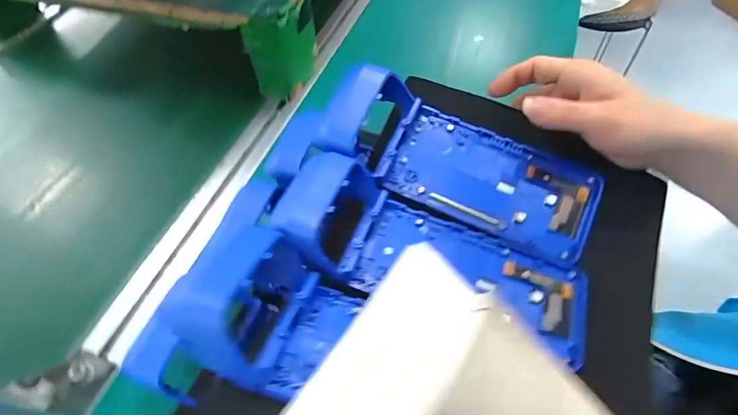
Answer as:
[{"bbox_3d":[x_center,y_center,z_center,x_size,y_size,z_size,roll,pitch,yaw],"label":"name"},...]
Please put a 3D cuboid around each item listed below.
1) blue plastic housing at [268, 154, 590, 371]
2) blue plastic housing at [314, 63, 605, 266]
[{"bbox_3d":[0.053,0.037,0.282,0.210,0.065,0.089,19,57,14],"label":"blue plastic housing"},{"bbox_3d":[0.073,-0.036,0.323,0.222,0.049,0.079,26,58,2],"label":"blue plastic housing"}]

